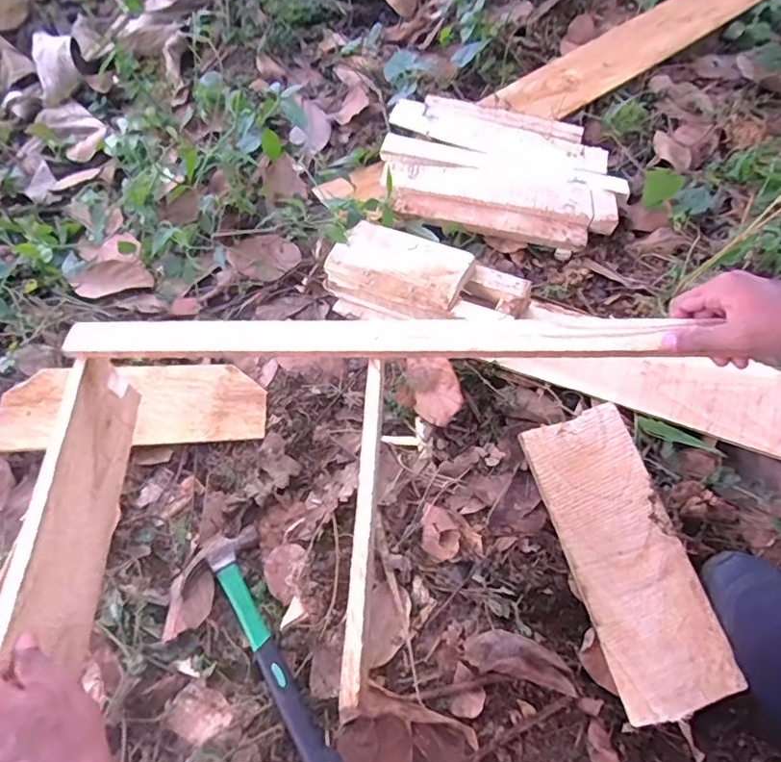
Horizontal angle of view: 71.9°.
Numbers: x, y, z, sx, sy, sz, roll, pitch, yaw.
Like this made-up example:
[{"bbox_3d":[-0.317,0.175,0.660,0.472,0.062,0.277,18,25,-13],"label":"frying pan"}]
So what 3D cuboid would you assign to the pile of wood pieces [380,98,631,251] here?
[{"bbox_3d":[0.174,-0.324,0.833,0.368,0.050,0.239,6,62,2],"label":"pile of wood pieces"}]

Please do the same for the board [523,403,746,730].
[{"bbox_3d":[0.256,0.185,0.590,0.119,0.032,0.307,-14,63,-8],"label":"board"}]

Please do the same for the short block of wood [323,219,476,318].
[{"bbox_3d":[0.011,-0.147,0.732,0.184,0.060,0.094,23,68,11],"label":"short block of wood"}]

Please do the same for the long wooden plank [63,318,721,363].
[{"bbox_3d":[-0.037,-0.040,0.502,0.550,0.014,0.037,1,62,7],"label":"long wooden plank"}]

